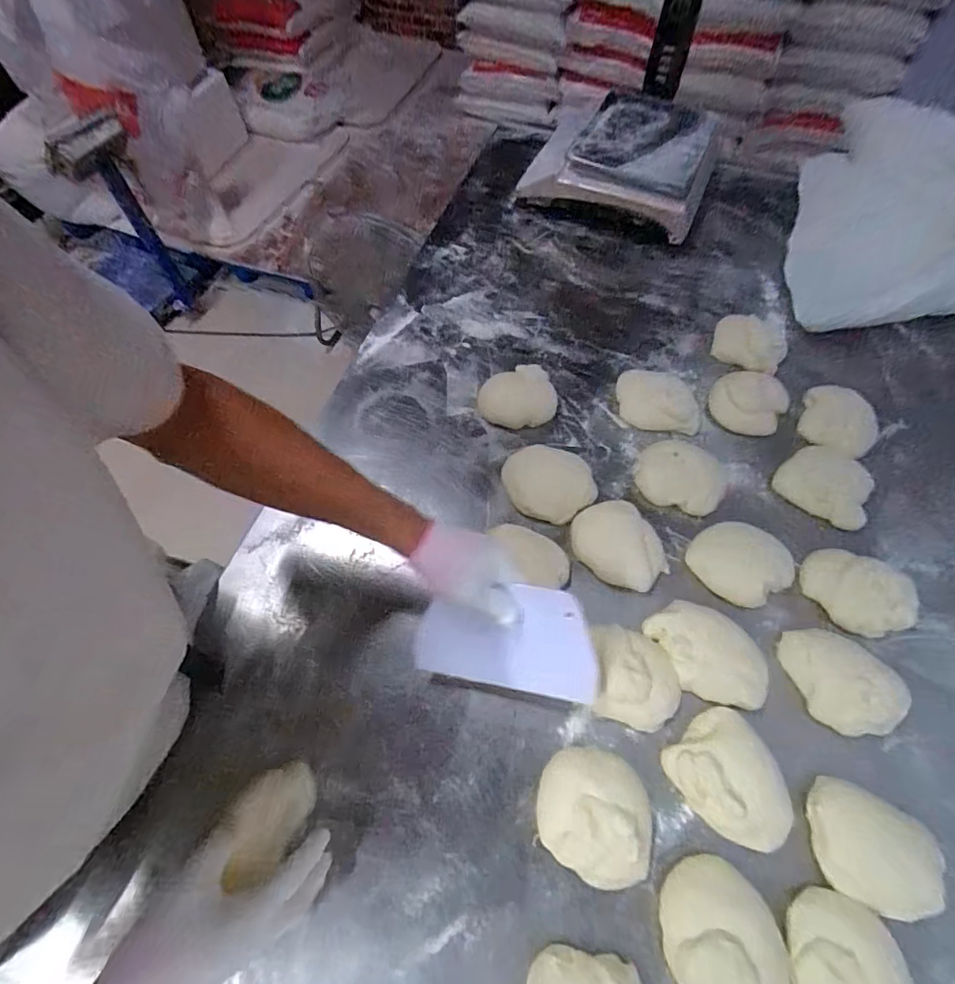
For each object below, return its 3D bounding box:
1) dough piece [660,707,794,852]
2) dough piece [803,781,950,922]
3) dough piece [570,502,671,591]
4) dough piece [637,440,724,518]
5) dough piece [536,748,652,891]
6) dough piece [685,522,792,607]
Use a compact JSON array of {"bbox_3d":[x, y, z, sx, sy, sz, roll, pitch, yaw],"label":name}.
[{"bbox_3d":[0.266,0.296,0.487,0.103,0.036,0.124,-31,67,-15],"label":"dough piece"},{"bbox_3d":[0.382,0.345,0.456,0.108,0.041,0.096,24,65,12],"label":"dough piece"},{"bbox_3d":[0.178,0.064,0.591,0.093,0.059,0.120,-32,67,-16],"label":"dough piece"},{"bbox_3d":[0.285,-0.022,0.645,0.119,0.033,0.094,12,63,6],"label":"dough piece"},{"bbox_3d":[0.118,0.322,0.470,0.117,0.039,0.113,19,64,10],"label":"dough piece"},{"bbox_3d":[0.332,0.086,0.592,0.098,0.033,0.106,0,62,0],"label":"dough piece"}]

